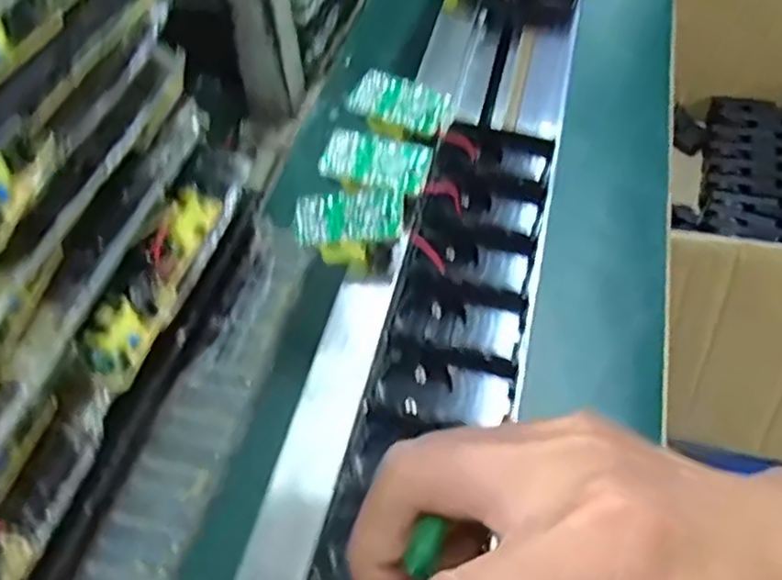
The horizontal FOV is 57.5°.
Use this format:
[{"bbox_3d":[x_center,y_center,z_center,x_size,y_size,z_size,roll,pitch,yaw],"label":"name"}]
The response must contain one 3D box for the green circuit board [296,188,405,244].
[{"bbox_3d":[-0.024,-0.043,0.411,0.062,0.007,0.041,-4,47,6],"label":"green circuit board"}]

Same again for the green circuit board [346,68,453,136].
[{"bbox_3d":[0.006,-0.123,0.465,0.067,0.010,0.037,20,56,18],"label":"green circuit board"}]

